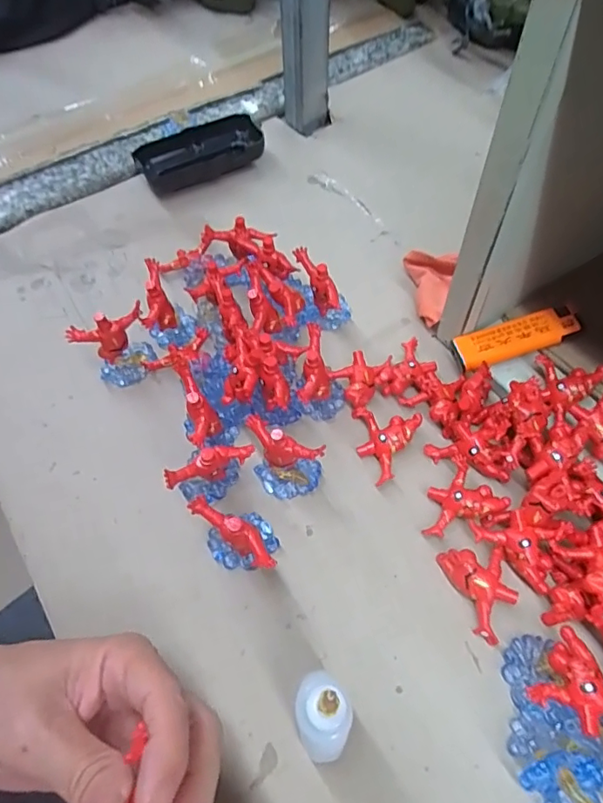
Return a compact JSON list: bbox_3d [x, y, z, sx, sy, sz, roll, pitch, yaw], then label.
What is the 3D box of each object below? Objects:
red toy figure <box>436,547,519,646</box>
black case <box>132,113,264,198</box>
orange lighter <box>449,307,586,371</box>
[{"bbox_3d":[0.097,0.097,0.279,0.031,0.016,0.048,-21,60,-10],"label":"red toy figure"},{"bbox_3d":[-0.087,-0.217,0.470,0.109,0.027,0.040,-22,60,-10],"label":"black case"},{"bbox_3d":[0.137,-0.041,0.342,0.074,0.017,0.023,-14,59,-5],"label":"orange lighter"}]

